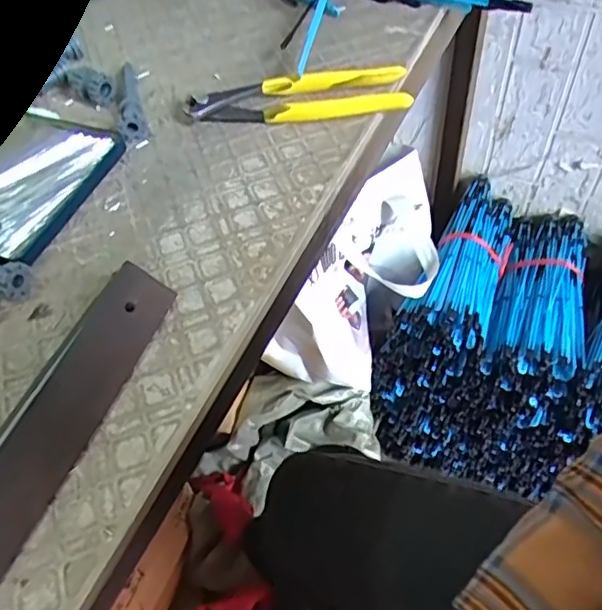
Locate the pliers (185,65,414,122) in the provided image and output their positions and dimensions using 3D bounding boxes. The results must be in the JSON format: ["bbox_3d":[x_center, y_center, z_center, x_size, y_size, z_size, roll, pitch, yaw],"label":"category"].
[{"bbox_3d":[-0.003,-0.161,0.450,0.160,0.020,0.061,-5,53,2],"label":"pliers"}]

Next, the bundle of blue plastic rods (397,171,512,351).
[{"bbox_3d":[0.242,-0.074,0.840,0.106,0.068,0.296,19,58,19],"label":"bundle of blue plastic rods"}]

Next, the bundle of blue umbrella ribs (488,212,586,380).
[{"bbox_3d":[0.335,-0.031,0.821,0.110,0.063,0.297,14,56,15],"label":"bundle of blue umbrella ribs"}]

